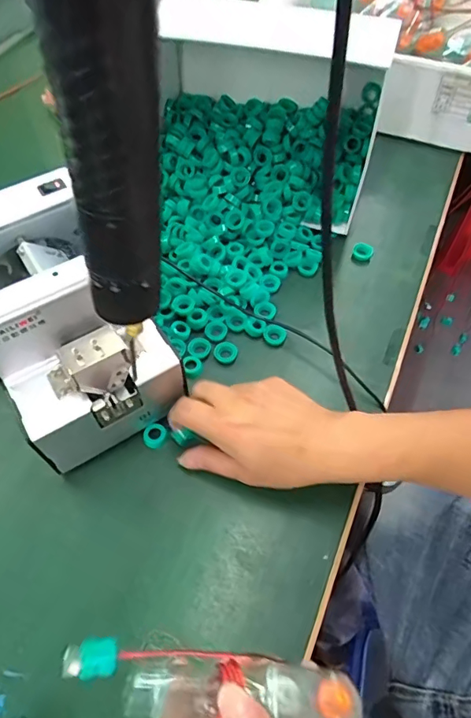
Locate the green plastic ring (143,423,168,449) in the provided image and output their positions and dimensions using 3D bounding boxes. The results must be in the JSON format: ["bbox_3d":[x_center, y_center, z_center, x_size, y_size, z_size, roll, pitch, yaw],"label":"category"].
[{"bbox_3d":[-0.070,0.067,0.417,0.020,0.007,0.021,-1,56,2],"label":"green plastic ring"}]

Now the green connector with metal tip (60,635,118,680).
[{"bbox_3d":[-0.075,0.155,0.249,0.023,0.022,0.019,-6,56,-1],"label":"green connector with metal tip"}]

